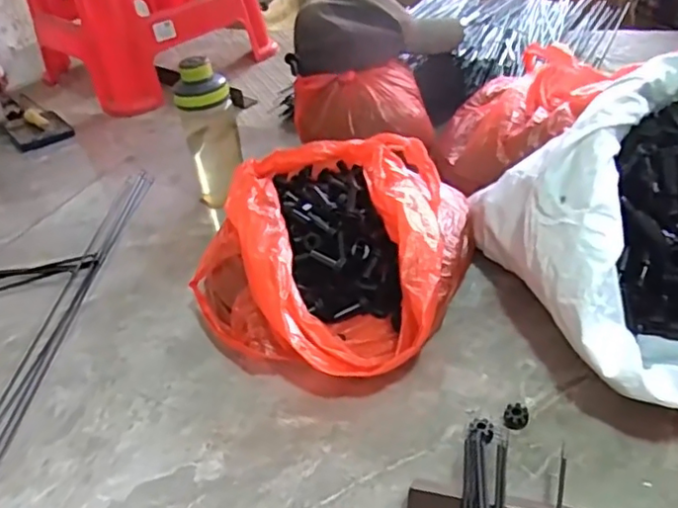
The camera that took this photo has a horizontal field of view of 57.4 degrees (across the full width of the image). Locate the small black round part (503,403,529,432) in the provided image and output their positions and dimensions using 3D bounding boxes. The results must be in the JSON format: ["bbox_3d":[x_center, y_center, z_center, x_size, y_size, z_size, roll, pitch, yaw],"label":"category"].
[{"bbox_3d":[0.142,0.132,0.496,0.019,0.017,0.017,4,38,17],"label":"small black round part"}]

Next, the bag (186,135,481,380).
[{"bbox_3d":[-0.006,-0.003,0.657,0.267,0.116,0.289,10,40,25],"label":"bag"}]

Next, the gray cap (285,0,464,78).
[{"bbox_3d":[0.052,-0.316,0.886,0.248,0.115,0.136,-12,36,-4],"label":"gray cap"}]

